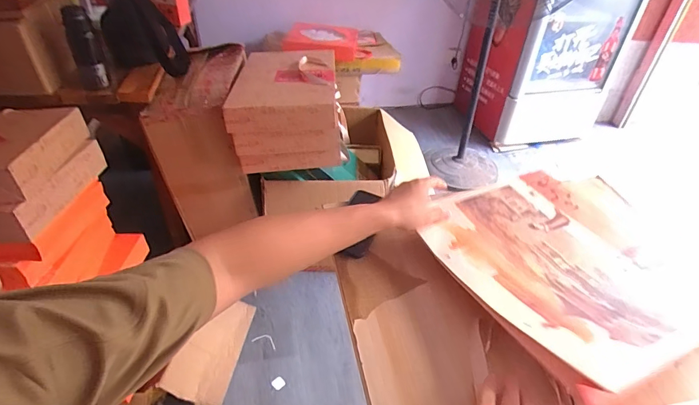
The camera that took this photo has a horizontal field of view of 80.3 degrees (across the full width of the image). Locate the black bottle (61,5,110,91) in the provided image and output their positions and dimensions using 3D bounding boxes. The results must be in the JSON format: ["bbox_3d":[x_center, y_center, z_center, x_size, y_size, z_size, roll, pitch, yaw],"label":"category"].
[{"bbox_3d":[-0.680,-0.396,1.065,0.066,0.205,0.048,-22,45,-28],"label":"black bottle"}]

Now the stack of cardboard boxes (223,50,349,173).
[{"bbox_3d":[-0.190,-0.296,1.380,0.340,0.242,0.437,3,39,0],"label":"stack of cardboard boxes"}]

